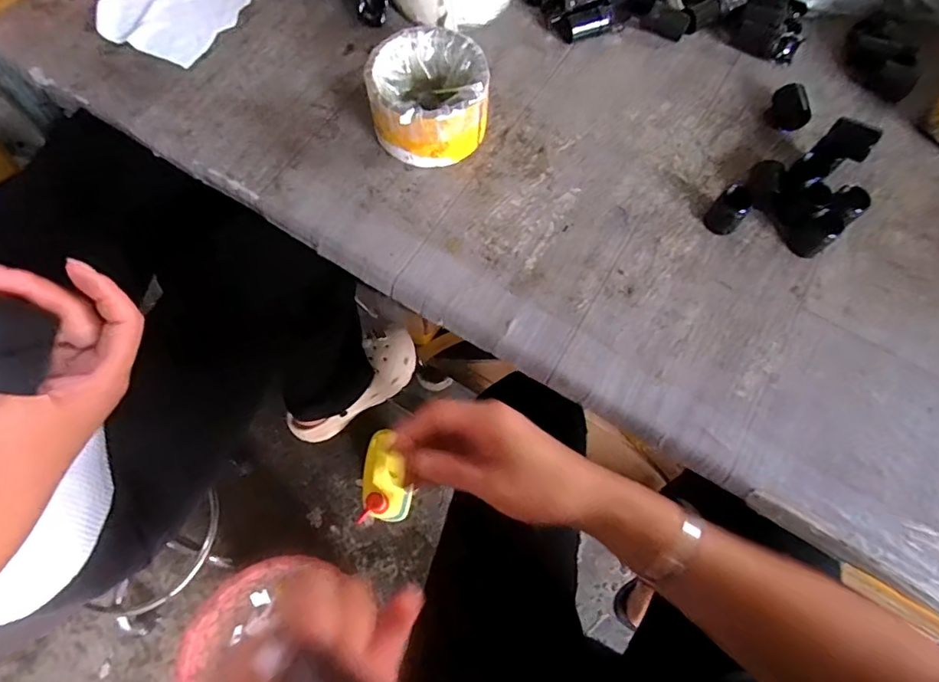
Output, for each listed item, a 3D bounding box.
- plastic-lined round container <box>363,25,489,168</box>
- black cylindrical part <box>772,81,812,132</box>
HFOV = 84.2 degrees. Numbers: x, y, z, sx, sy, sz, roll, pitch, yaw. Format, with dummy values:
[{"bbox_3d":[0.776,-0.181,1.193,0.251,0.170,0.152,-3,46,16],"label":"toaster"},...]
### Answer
[{"bbox_3d":[-0.030,-0.178,0.382,0.082,0.050,0.085,1,69,-1],"label":"plastic-lined round container"},{"bbox_3d":[0.252,-0.185,0.407,0.019,0.022,0.035,-8,69,-5],"label":"black cylindrical part"}]

